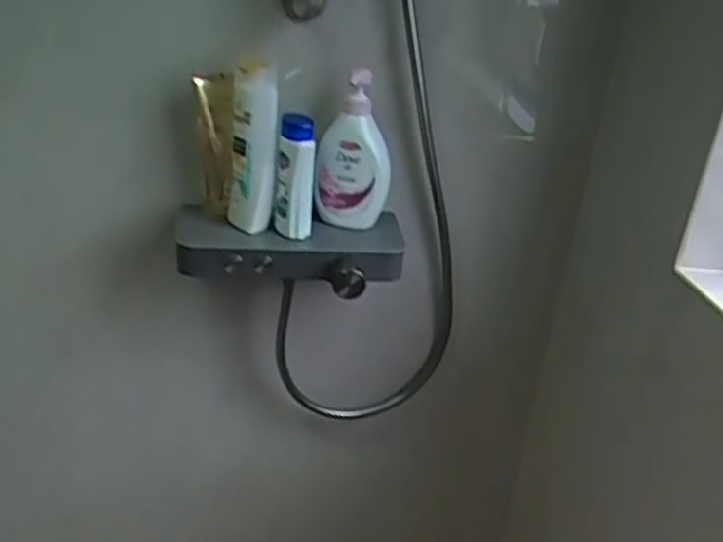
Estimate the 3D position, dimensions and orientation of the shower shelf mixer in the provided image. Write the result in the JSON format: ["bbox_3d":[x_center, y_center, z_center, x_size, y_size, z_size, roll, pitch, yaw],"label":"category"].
[{"bbox_3d":[-0.089,-0.023,0.996,0.294,0.060,0.162,0,27,-11],"label":"shower shelf mixer"}]

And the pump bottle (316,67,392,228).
[{"bbox_3d":[-0.007,-0.153,0.985,0.090,0.202,0.048,7,26,2],"label":"pump bottle"}]

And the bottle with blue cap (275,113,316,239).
[{"bbox_3d":[-0.083,-0.120,0.970,0.046,0.146,0.048,5,26,-2],"label":"bottle with blue cap"}]

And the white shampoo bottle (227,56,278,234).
[{"bbox_3d":[-0.135,-0.153,0.951,0.046,0.210,0.047,-4,28,-20],"label":"white shampoo bottle"}]

